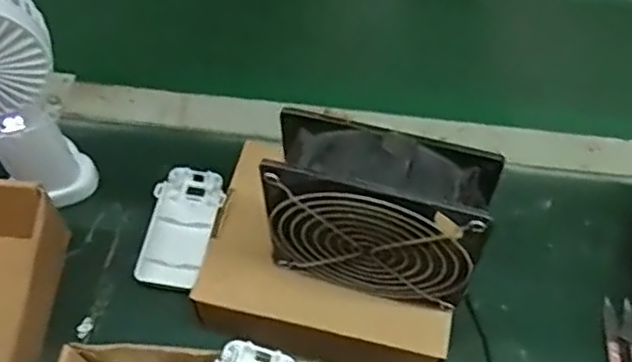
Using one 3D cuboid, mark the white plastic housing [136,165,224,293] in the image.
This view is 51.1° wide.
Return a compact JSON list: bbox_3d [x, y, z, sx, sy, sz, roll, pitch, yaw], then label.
[{"bbox_3d":[-0.101,0.034,0.495,0.047,0.013,0.095,6,58,2],"label":"white plastic housing"}]

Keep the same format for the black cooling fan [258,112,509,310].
[{"bbox_3d":[0.034,0.021,0.378,0.115,0.114,0.044,15,59,8],"label":"black cooling fan"}]

